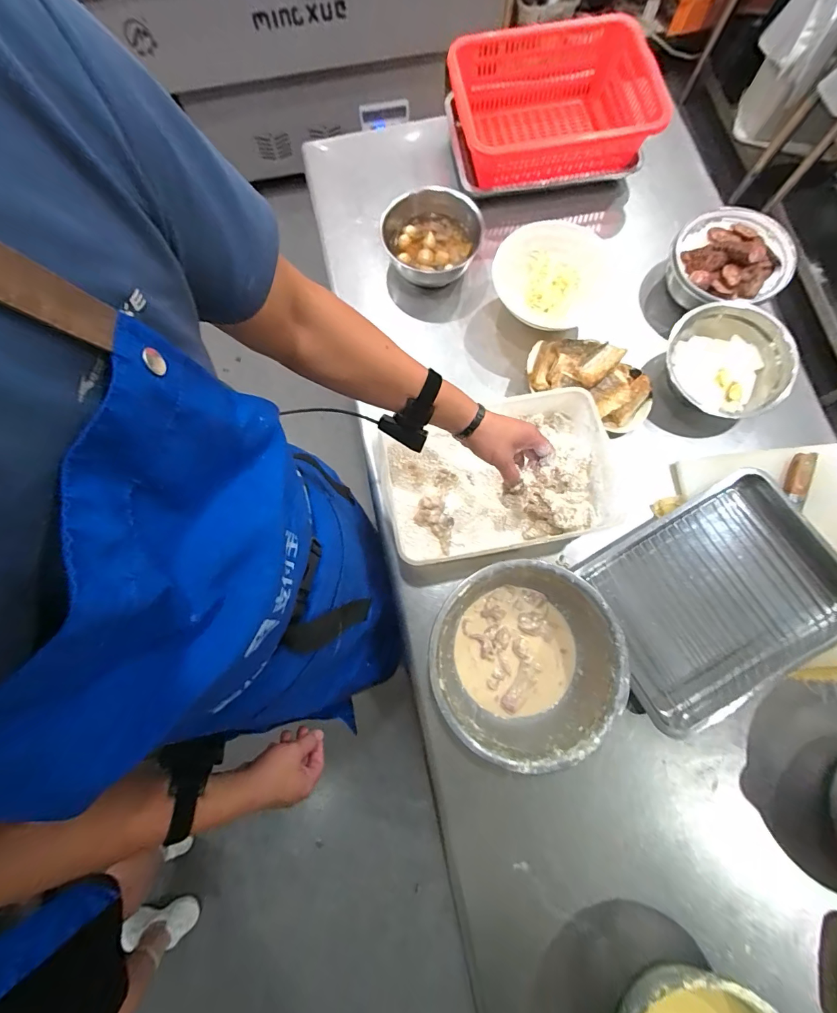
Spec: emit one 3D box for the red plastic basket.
[{"bbox_3d":[0.285,-0.818,0.843,0.413,0.141,0.297,-5,77,0],"label":"red plastic basket"}]

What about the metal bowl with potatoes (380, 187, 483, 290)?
[{"bbox_3d":[0.026,-0.533,0.793,0.189,0.063,0.192,0,77,1],"label":"metal bowl with potatoes"}]

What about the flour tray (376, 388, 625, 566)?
[{"bbox_3d":[0.130,-0.044,0.681,0.373,0.088,0.229,-10,78,-1],"label":"flour tray"}]

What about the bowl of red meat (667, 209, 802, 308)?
[{"bbox_3d":[0.589,-0.464,0.765,0.195,0.082,0.190,0,77,1],"label":"bowl of red meat"}]

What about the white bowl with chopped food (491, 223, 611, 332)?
[{"bbox_3d":[0.260,-0.453,0.780,0.204,0.060,0.192,0,77,1],"label":"white bowl with chopped food"}]

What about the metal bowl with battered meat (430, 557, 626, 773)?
[{"bbox_3d":[0.158,0.231,0.621,0.268,0.106,0.267,0,77,1],"label":"metal bowl with battered meat"}]

